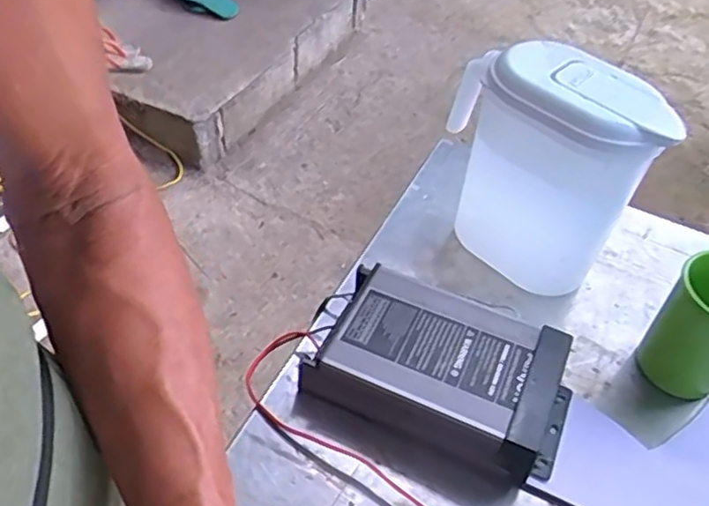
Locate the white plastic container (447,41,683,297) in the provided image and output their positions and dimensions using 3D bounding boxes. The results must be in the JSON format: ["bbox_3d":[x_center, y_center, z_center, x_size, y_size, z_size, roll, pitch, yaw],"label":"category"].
[{"bbox_3d":[0.148,-0.067,0.546,0.172,0.187,0.076,37,53,26],"label":"white plastic container"}]

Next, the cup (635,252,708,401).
[{"bbox_3d":[0.269,0.063,0.504,0.069,0.108,0.069,3,46,-3],"label":"cup"}]

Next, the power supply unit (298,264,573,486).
[{"bbox_3d":[0.068,0.089,0.493,0.182,0.055,0.106,21,48,13],"label":"power supply unit"}]

